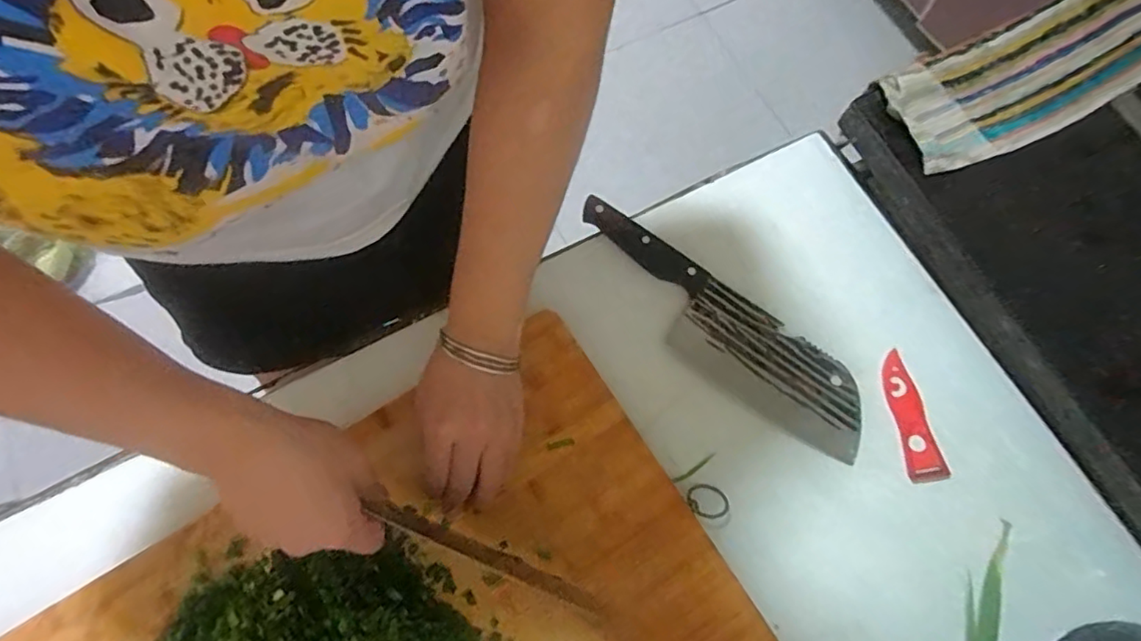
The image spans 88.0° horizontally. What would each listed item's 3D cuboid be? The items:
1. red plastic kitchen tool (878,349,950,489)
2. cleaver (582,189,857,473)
[{"bbox_3d":[0.275,0.077,0.480,0.028,0.004,0.104,-8,72,-2],"label":"red plastic kitchen tool"},{"bbox_3d":[0.120,0.003,0.500,0.290,0.021,0.079,38,76,12],"label":"cleaver"}]

